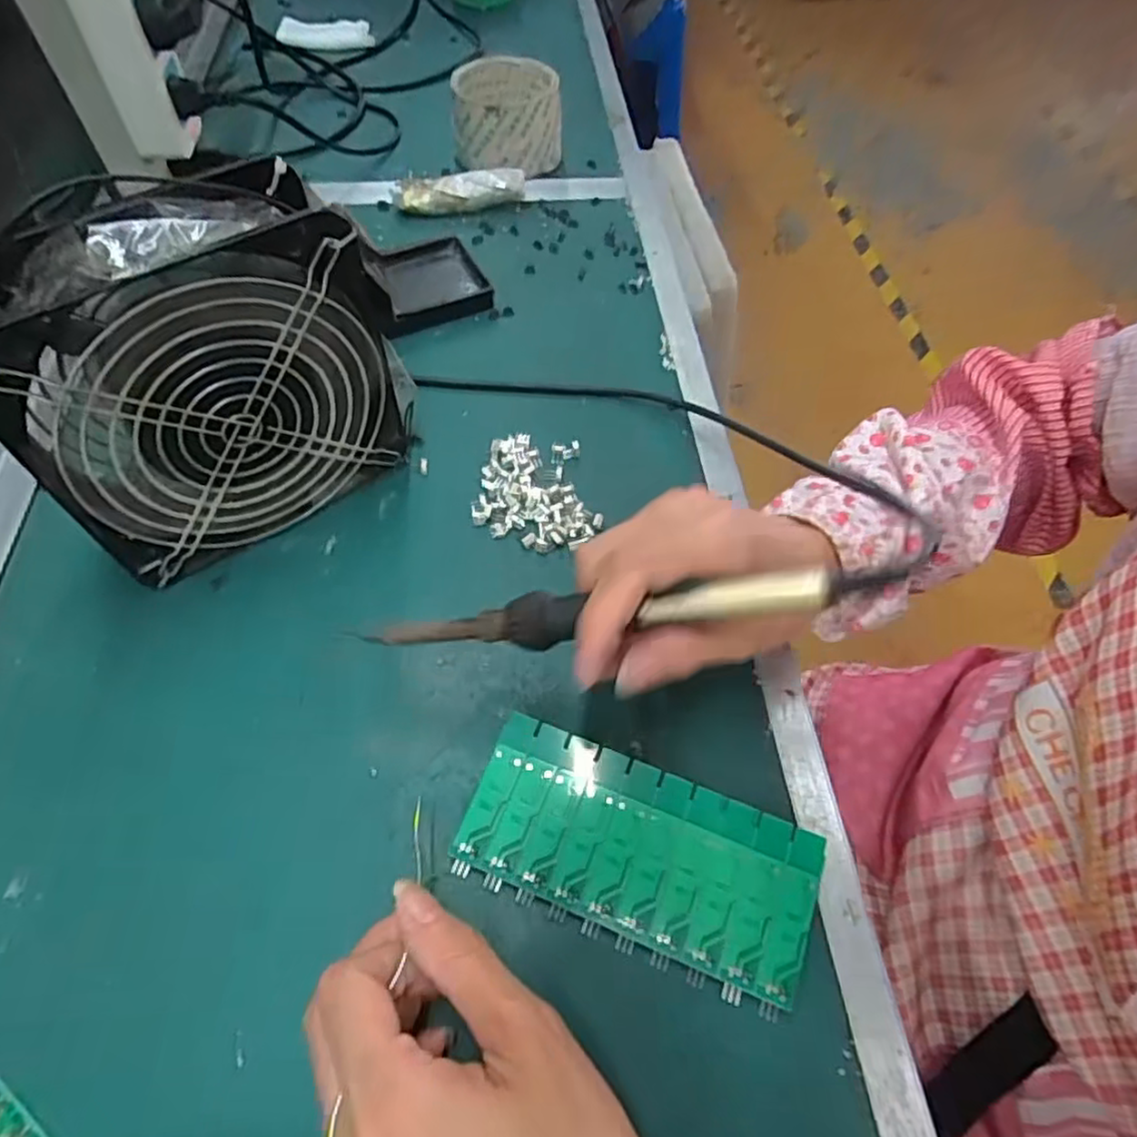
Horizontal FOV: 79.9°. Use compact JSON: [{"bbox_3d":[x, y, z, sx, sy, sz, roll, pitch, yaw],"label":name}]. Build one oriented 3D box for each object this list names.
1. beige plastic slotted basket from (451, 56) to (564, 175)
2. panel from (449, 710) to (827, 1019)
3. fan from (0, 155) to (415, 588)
[{"bbox_3d":[-0.048,-0.356,0.540,0.084,0.057,0.082,-4,58,-5],"label":"beige plastic slotted basket"},{"bbox_3d":[0.028,0.114,0.273,0.137,0.012,0.064,20,59,10],"label":"panel"},{"bbox_3d":[-0.156,-0.084,0.308,0.158,0.152,0.058,-32,64,-20],"label":"fan"}]

